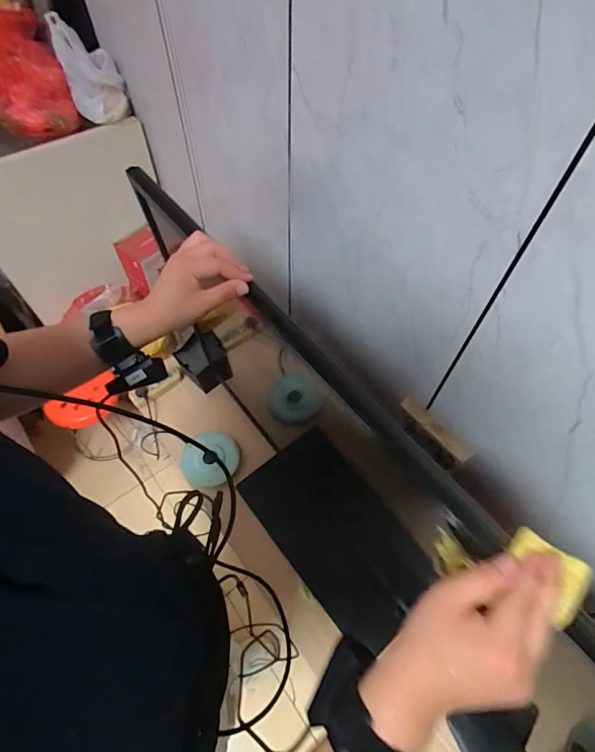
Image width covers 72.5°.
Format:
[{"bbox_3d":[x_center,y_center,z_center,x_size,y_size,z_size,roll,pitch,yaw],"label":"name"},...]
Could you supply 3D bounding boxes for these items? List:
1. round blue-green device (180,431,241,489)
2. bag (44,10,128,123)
[{"bbox_3d":[-0.242,0.226,1.120,0.147,0.052,0.150,36,63,20],"label":"round blue-green device"},{"bbox_3d":[-0.548,-0.811,1.073,0.141,0.205,0.119,-19,59,-13],"label":"bag"}]

